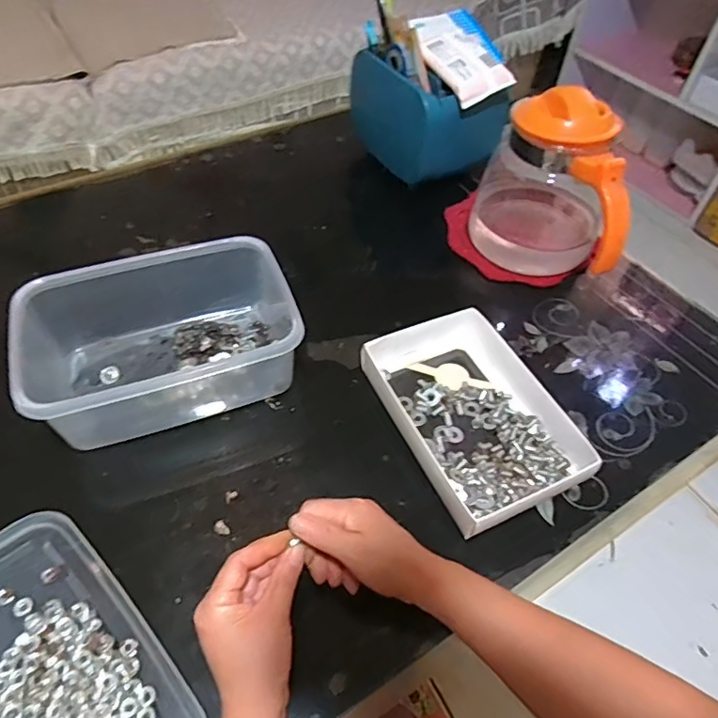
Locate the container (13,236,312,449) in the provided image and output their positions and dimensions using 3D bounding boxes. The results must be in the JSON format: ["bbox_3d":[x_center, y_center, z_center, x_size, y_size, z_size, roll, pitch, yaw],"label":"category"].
[{"bbox_3d":[-0.194,-0.022,0.539,0.246,0.101,0.156,-18,54,-16],"label":"container"}]

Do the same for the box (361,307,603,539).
[{"bbox_3d":[0.108,0.051,0.530,0.142,0.042,0.219,-19,55,-18],"label":"box"}]

